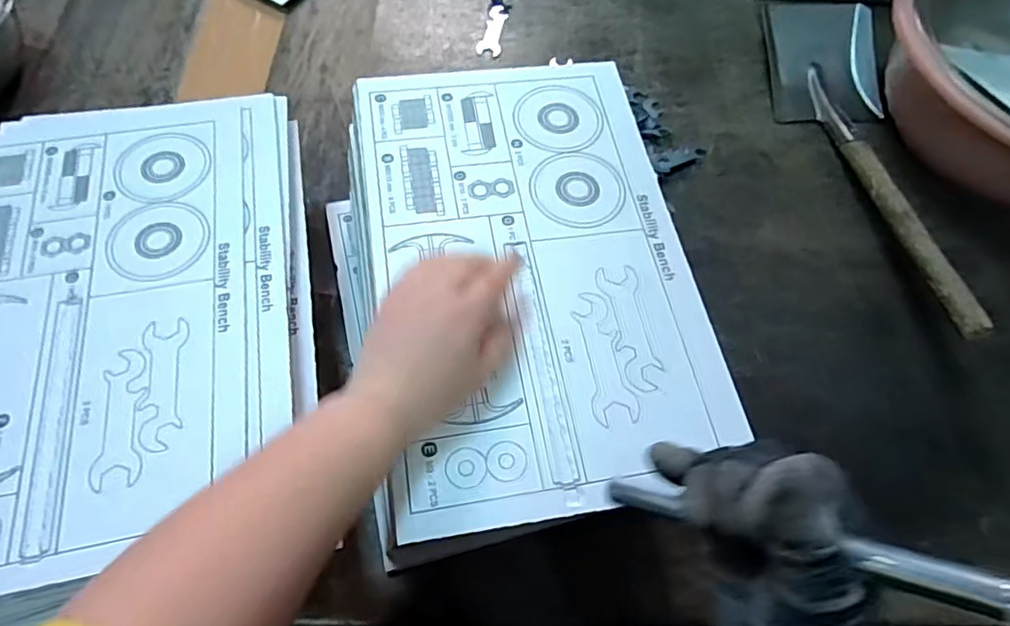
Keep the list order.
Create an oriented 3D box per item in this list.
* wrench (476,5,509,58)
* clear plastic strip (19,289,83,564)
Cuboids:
[{"bbox_3d":[-0.014,-0.378,0.766,0.030,0.005,0.102,10,64,2],"label":"wrench"},{"bbox_3d":[-0.295,0.066,0.377,0.019,0.006,0.178,-10,65,-8],"label":"clear plastic strip"}]

